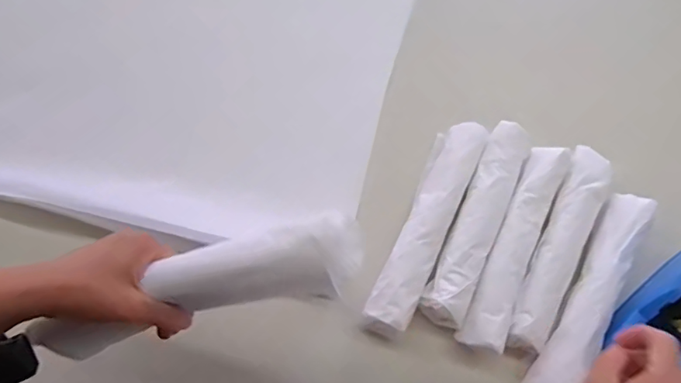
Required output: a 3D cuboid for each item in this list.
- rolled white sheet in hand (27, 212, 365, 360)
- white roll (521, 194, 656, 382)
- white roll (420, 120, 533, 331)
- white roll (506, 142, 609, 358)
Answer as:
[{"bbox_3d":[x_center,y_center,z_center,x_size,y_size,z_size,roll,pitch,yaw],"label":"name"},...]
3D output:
[{"bbox_3d":[-0.116,0.079,0.413,0.284,0.044,0.057,-21,63,15],"label":"rolled white sheet in hand"},{"bbox_3d":[0.275,0.109,0.572,0.052,0.042,0.269,30,65,11],"label":"white roll"},{"bbox_3d":[0.163,0.030,0.626,0.059,0.048,0.266,25,64,9],"label":"white roll"},{"bbox_3d":[0.253,0.060,0.605,0.057,0.040,0.256,28,64,10],"label":"white roll"}]

